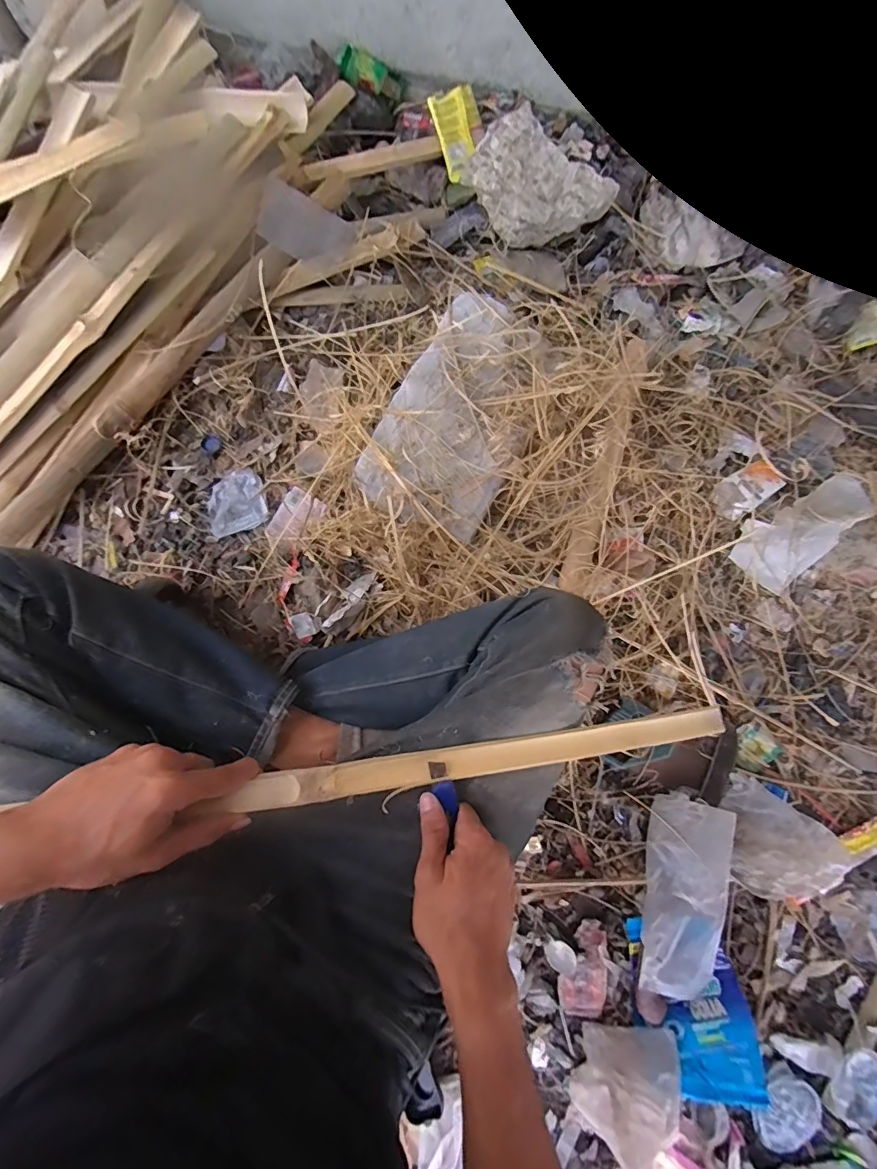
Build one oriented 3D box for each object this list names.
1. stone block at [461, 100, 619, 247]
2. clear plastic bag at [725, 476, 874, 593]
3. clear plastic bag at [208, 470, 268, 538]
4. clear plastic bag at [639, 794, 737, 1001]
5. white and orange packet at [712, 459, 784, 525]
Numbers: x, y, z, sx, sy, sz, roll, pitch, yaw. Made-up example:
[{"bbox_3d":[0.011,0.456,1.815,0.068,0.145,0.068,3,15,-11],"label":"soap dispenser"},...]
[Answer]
[{"bbox_3d":[0.171,-0.682,0.818,0.225,0.108,0.157,36,78,1],"label":"stone block"},{"bbox_3d":[0.610,-0.099,0.787,0.264,0.028,0.114,-38,78,-9],"label":"clear plastic bag"},{"bbox_3d":[-0.309,-0.125,0.716,0.087,0.029,0.083,-16,76,-4],"label":"clear plastic bag"},{"bbox_3d":[0.345,0.434,0.662,0.109,0.042,0.245,17,76,4],"label":"clear plastic bag"},{"bbox_3d":[0.516,-0.159,0.790,0.129,0.012,0.067,-34,83,-11],"label":"white and orange packet"}]

